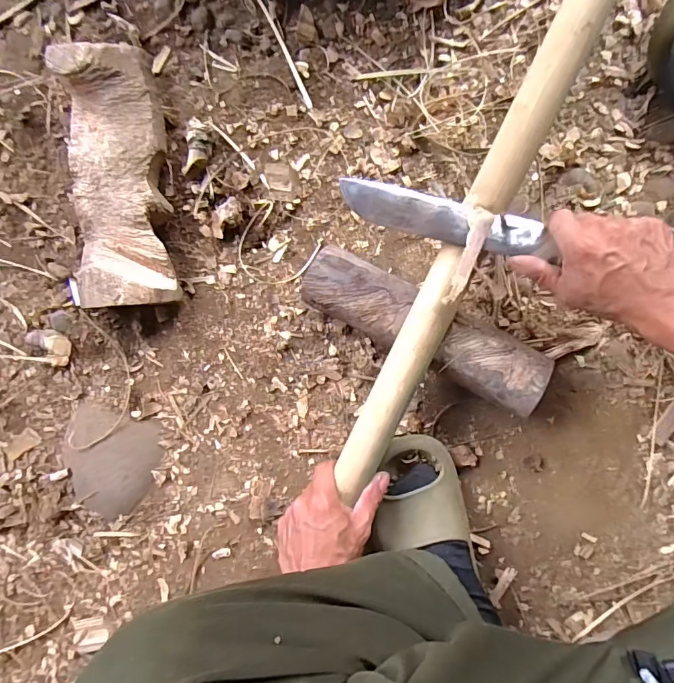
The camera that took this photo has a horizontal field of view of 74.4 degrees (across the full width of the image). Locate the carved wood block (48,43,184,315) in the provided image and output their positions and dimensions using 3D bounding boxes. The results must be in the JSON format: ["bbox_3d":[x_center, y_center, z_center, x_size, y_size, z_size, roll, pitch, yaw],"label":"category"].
[{"bbox_3d":[-0.260,-0.186,0.525,0.111,0.069,0.288,-3,92,7],"label":"carved wood block"}]

